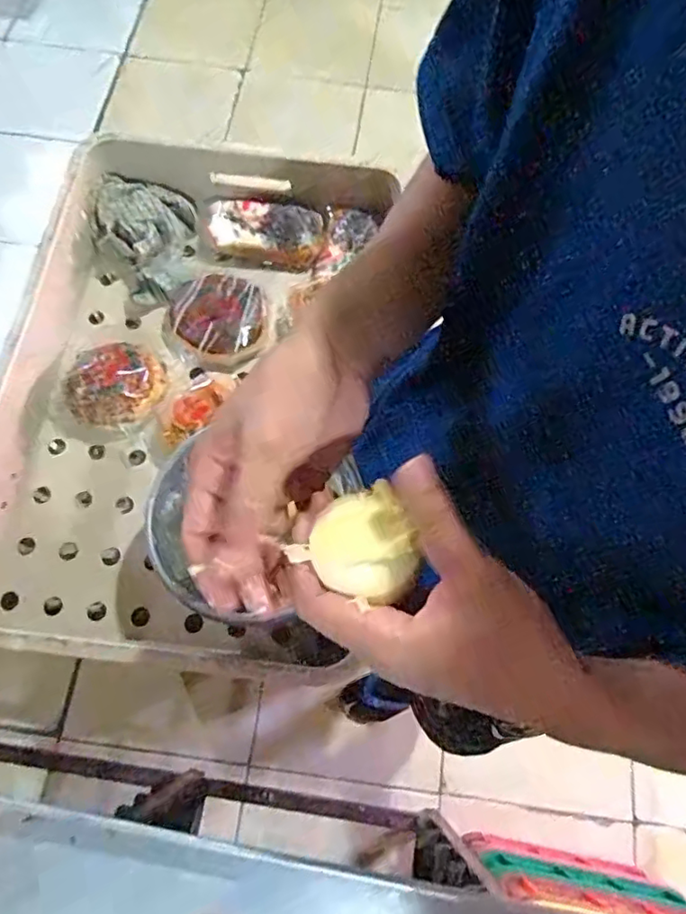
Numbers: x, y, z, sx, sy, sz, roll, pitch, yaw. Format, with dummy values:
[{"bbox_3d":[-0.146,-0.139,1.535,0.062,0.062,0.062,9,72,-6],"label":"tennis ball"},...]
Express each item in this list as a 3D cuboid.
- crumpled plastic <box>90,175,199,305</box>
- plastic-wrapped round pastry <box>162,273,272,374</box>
[{"bbox_3d":[-0.244,-0.276,0.724,0.128,0.050,0.165,-15,71,-8],"label":"crumpled plastic"},{"bbox_3d":[-0.155,-0.168,0.711,0.123,0.049,0.122,1,70,-2],"label":"plastic-wrapped round pastry"}]

